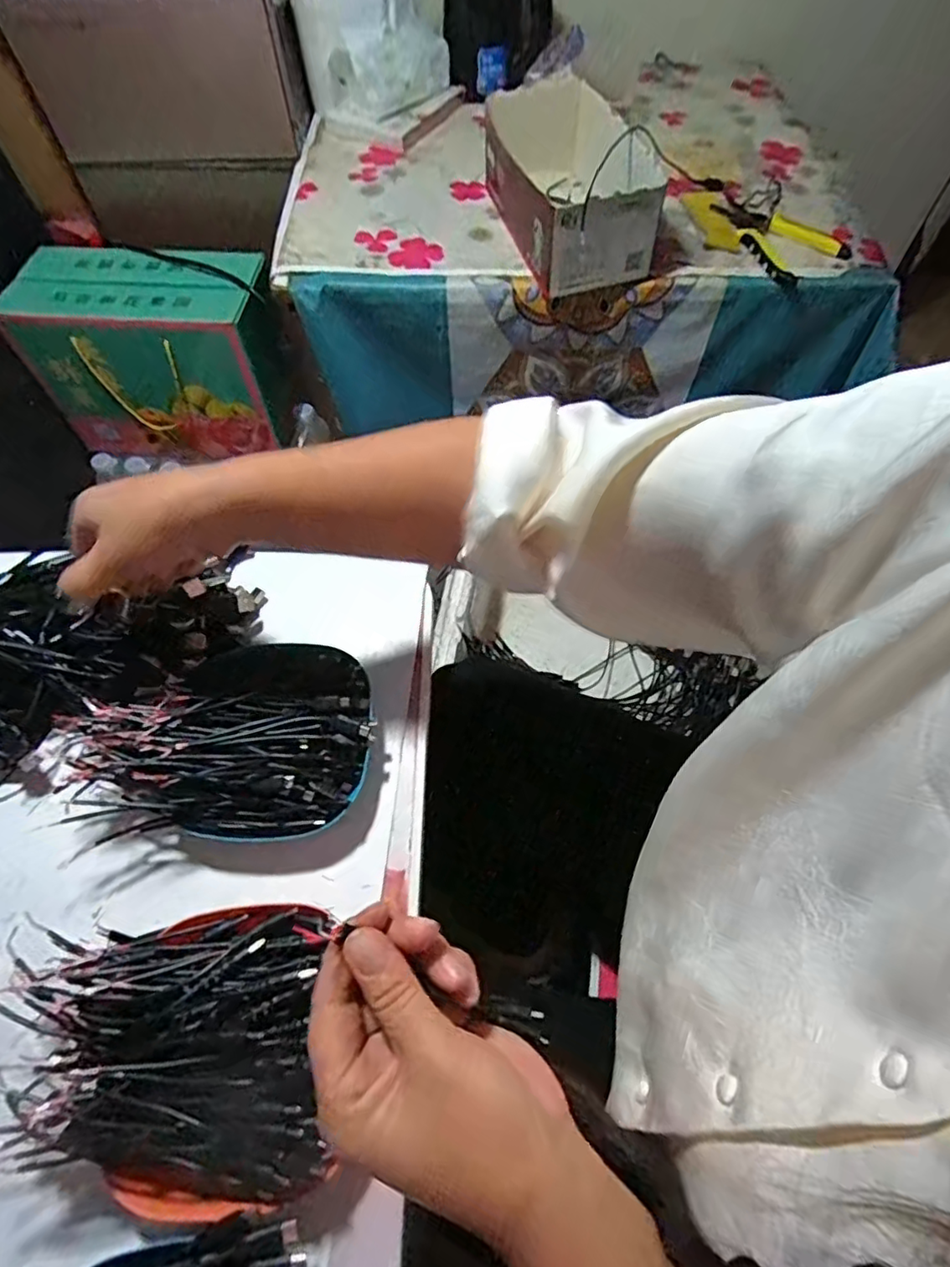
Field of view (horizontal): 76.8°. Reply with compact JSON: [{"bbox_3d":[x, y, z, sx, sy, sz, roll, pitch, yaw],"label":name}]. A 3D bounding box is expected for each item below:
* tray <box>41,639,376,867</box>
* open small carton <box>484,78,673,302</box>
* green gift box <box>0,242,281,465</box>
[{"bbox_3d":[-0.166,0.072,0.410,0.186,0.059,0.134,-6,61,-3],"label":"tray"},{"bbox_3d":[0.108,-0.519,0.697,0.149,0.109,0.274,-12,62,-7],"label":"open small carton"},{"bbox_3d":[-0.461,-0.418,0.903,0.333,0.236,0.163,3,61,2],"label":"green gift box"}]

